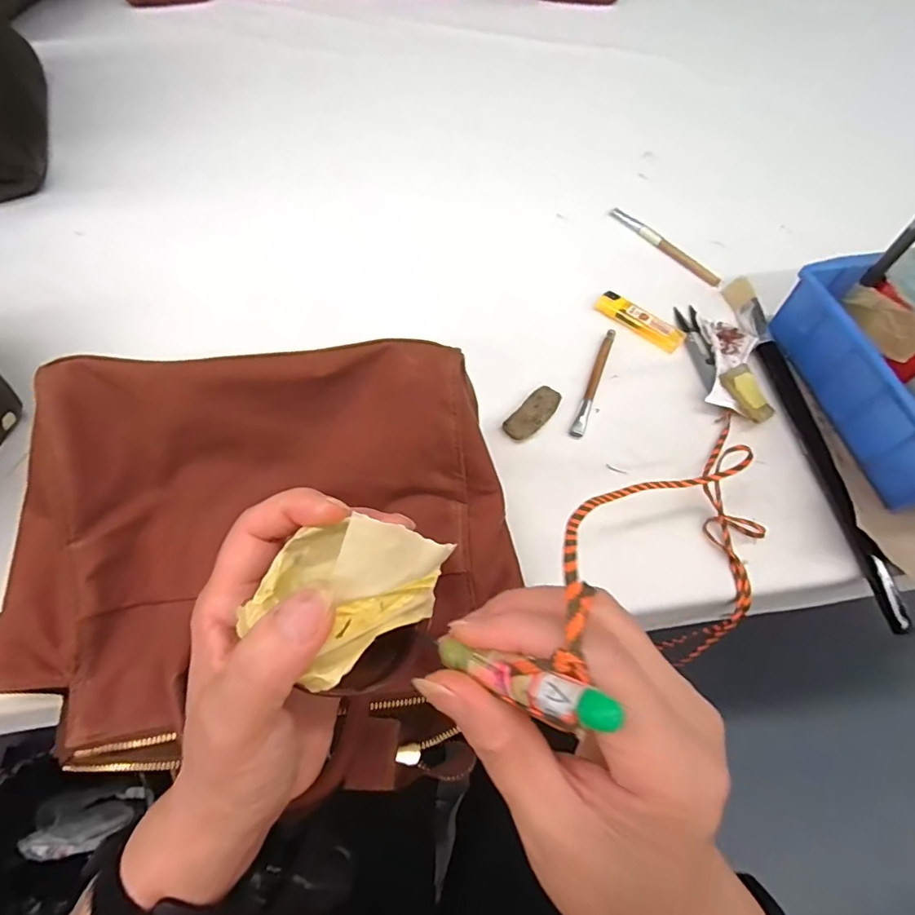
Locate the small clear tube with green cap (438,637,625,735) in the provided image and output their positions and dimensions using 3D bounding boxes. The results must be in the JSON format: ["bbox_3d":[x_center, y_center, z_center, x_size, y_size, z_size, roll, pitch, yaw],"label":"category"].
[{"bbox_3d":[0.015,0.063,0.146,0.064,0.008,0.011,-2,49,50],"label":"small clear tube with green cap"}]

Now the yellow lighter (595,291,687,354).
[{"bbox_3d":[0.156,-0.117,0.437,0.079,0.011,0.023,36,67,17],"label":"yellow lighter"}]

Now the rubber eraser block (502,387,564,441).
[{"bbox_3d":[0.058,-0.033,0.389,0.022,0.011,0.052,40,68,18],"label":"rubber eraser block"}]

